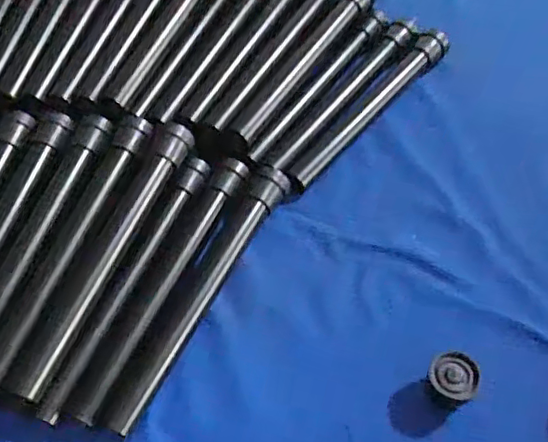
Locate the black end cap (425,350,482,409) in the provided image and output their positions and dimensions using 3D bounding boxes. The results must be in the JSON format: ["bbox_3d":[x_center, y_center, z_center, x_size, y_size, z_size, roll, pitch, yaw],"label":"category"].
[{"bbox_3d":[0.126,0.111,0.399,0.033,0.026,0.031,-1,55,2],"label":"black end cap"}]

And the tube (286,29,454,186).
[{"bbox_3d":[0.100,-0.114,0.561,0.031,0.025,0.237,34,63,23],"label":"tube"}]

